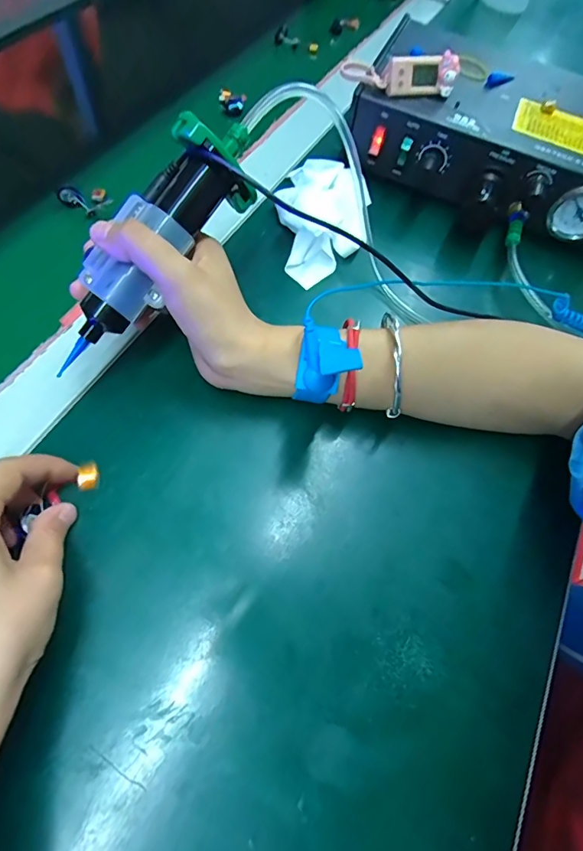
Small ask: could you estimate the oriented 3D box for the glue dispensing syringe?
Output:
[{"bbox_3d":[-0.071,-0.098,0.227,0.044,0.042,0.139,36,86,18],"label":"glue dispensing syringe"}]

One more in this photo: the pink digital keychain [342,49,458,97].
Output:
[{"bbox_3d":[0.083,-0.271,0.336,0.087,0.021,0.030,11,62,-2],"label":"pink digital keychain"}]

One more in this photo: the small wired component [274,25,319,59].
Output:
[{"bbox_3d":[0.006,-0.438,0.499,0.057,0.023,0.015,23,62,4],"label":"small wired component"}]

